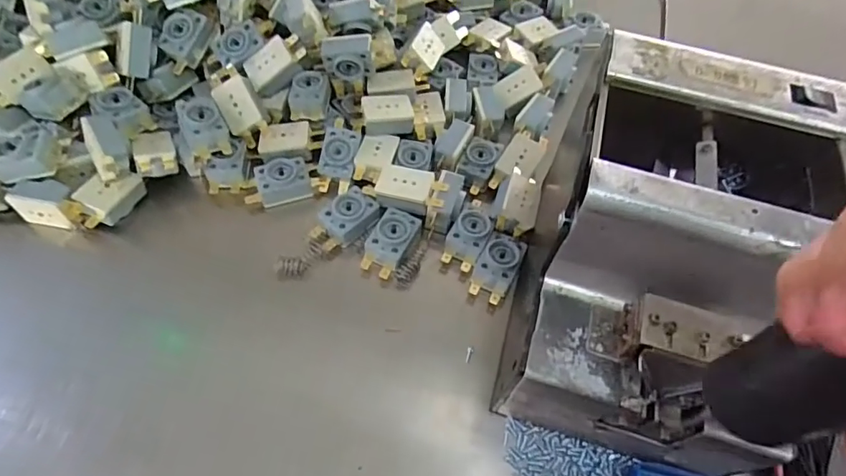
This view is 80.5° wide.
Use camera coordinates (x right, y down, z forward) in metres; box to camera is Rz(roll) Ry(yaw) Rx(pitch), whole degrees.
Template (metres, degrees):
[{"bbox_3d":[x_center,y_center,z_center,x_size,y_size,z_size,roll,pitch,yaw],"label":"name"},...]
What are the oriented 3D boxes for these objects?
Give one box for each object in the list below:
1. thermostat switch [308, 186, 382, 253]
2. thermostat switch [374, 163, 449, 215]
[{"bbox_3d":[-0.055,-0.012,0.352,0.046,0.021,0.028,-37,68,-22],"label":"thermostat switch"},{"bbox_3d":[-0.008,-0.033,0.351,0.047,0.015,0.028,10,59,3],"label":"thermostat switch"}]

